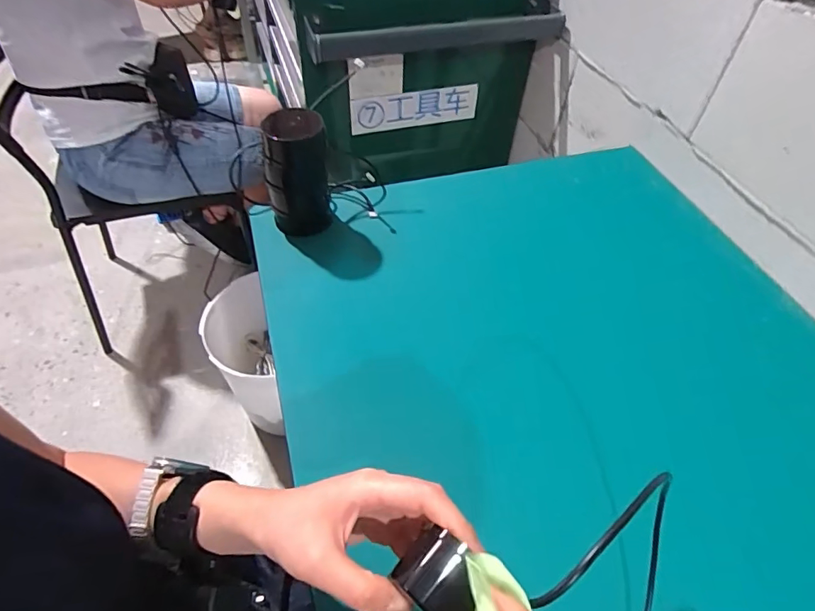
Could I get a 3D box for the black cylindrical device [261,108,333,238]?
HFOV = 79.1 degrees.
[{"bbox_3d":[-0.132,-0.157,0.604,0.071,0.142,0.064,-3,50,-5],"label":"black cylindrical device"}]

